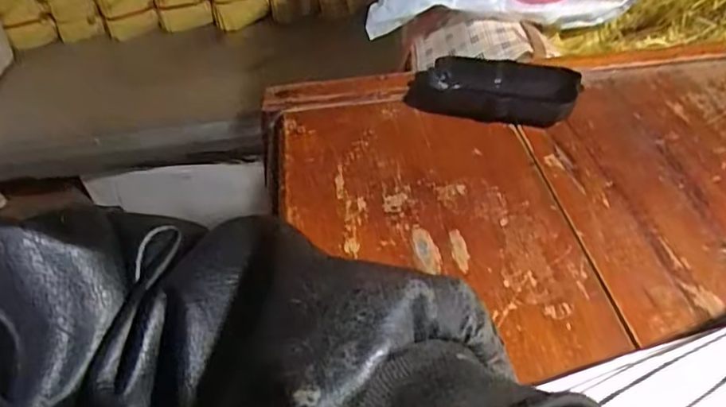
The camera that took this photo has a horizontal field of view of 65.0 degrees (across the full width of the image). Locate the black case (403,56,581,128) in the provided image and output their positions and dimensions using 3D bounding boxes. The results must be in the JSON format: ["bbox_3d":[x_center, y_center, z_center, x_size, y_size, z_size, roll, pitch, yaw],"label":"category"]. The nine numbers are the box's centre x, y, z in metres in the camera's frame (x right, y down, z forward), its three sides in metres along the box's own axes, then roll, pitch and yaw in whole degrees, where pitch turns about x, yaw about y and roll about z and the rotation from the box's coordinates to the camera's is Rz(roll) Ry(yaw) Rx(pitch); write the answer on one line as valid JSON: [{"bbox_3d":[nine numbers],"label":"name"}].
[{"bbox_3d":[0.098,-0.087,0.439,0.123,0.026,0.051,10,46,16],"label":"black case"}]

